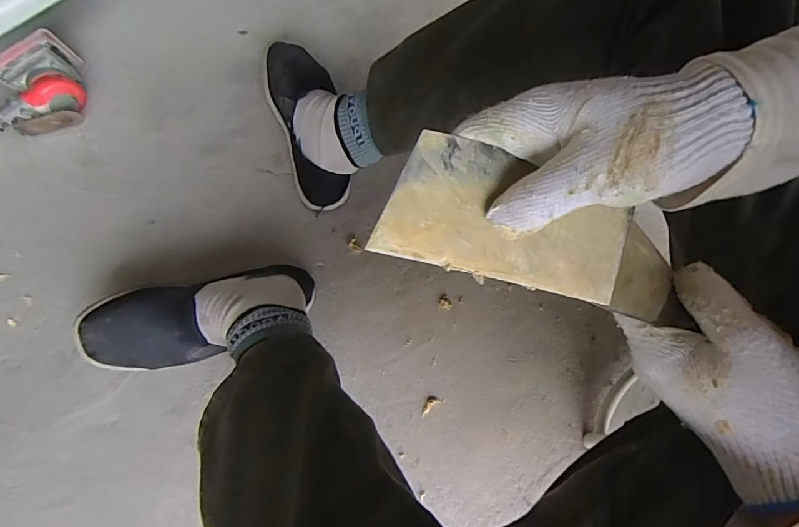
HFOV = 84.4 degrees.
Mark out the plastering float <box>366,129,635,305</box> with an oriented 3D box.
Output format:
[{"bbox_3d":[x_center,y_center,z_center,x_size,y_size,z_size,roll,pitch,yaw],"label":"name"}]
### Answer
[{"bbox_3d":[0.059,-0.026,0.250,0.135,0.004,0.071,13,99,4],"label":"plastering float"}]

